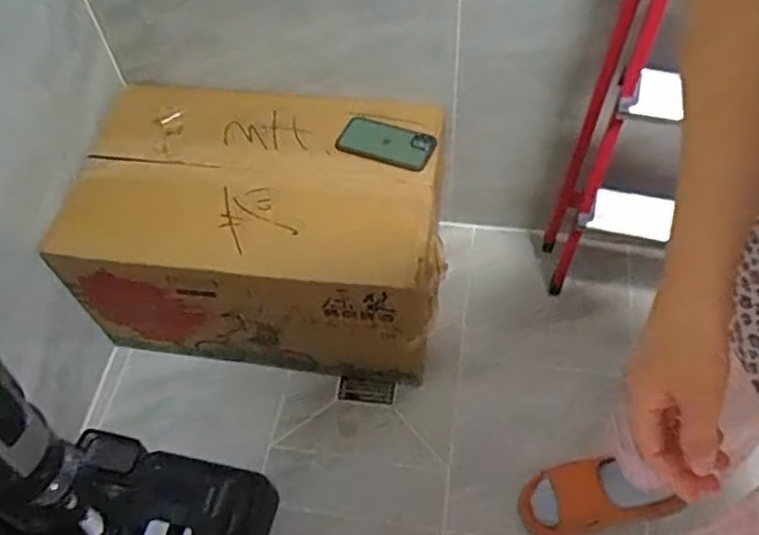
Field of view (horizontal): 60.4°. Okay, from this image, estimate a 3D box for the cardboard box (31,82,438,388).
[{"bbox_3d":[-0.178,-0.062,1.126,0.559,0.319,0.397,5,54,7],"label":"cardboard box"}]

